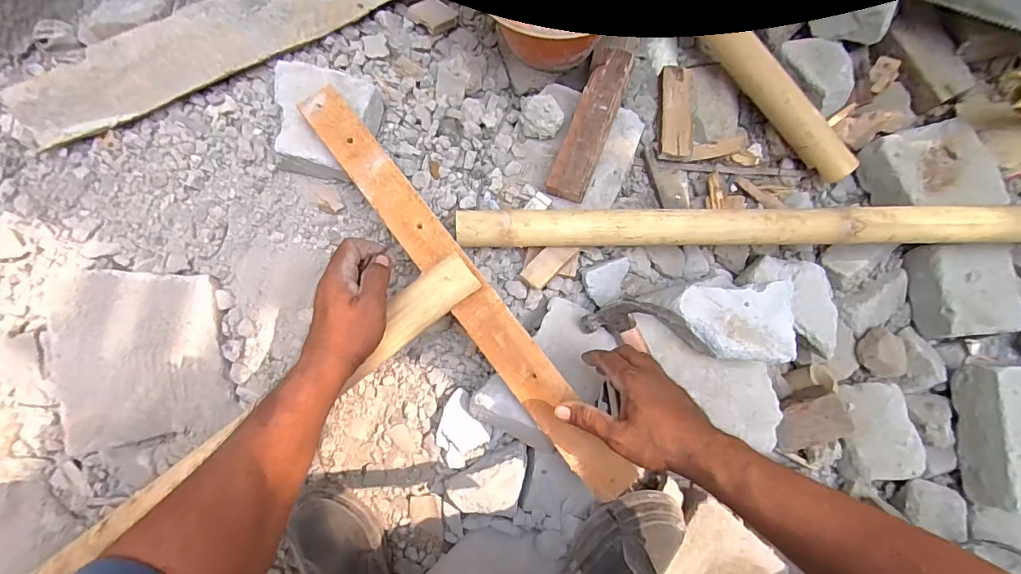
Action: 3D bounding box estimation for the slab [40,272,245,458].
[{"bbox_3d":[-0.494,0.092,0.607,0.197,0.045,0.237,-14,83,-2],"label":"slab"}]

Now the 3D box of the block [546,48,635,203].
[{"bbox_3d":[0.124,-0.247,0.702,0.058,0.039,0.243,22,83,3],"label":"block"}]

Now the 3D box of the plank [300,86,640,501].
[{"bbox_3d":[-0.066,-0.012,0.549,0.056,0.015,0.606,-37,80,-4],"label":"plank"}]

